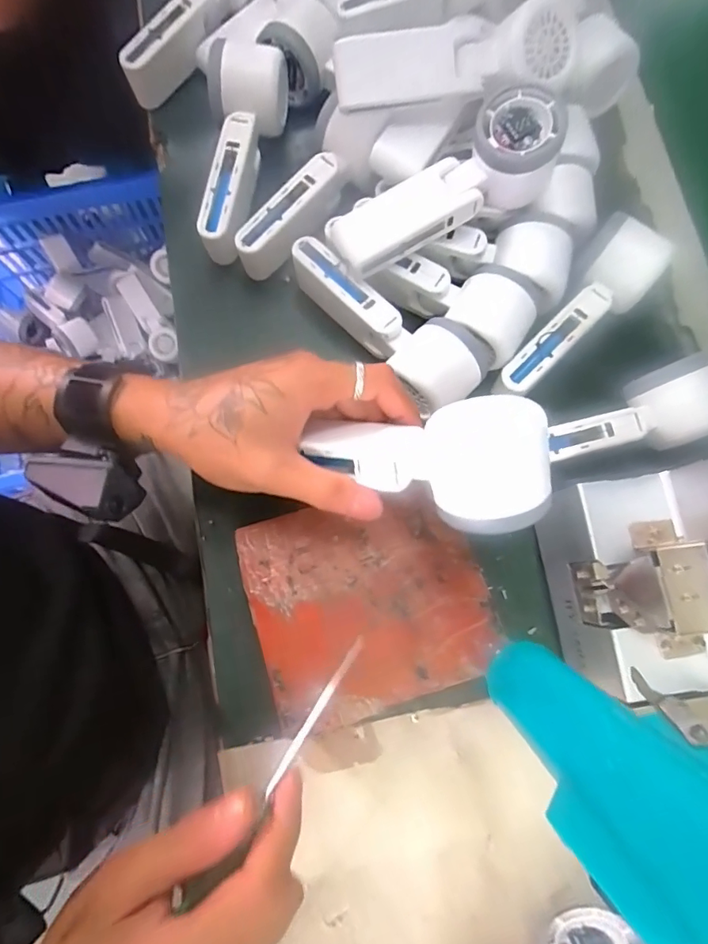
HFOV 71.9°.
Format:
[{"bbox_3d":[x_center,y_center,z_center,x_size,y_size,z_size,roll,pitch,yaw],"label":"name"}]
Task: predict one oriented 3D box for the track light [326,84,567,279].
[{"bbox_3d":[0.063,-0.195,0.345,0.165,0.060,0.054,-28,80,9],"label":"track light"}]

